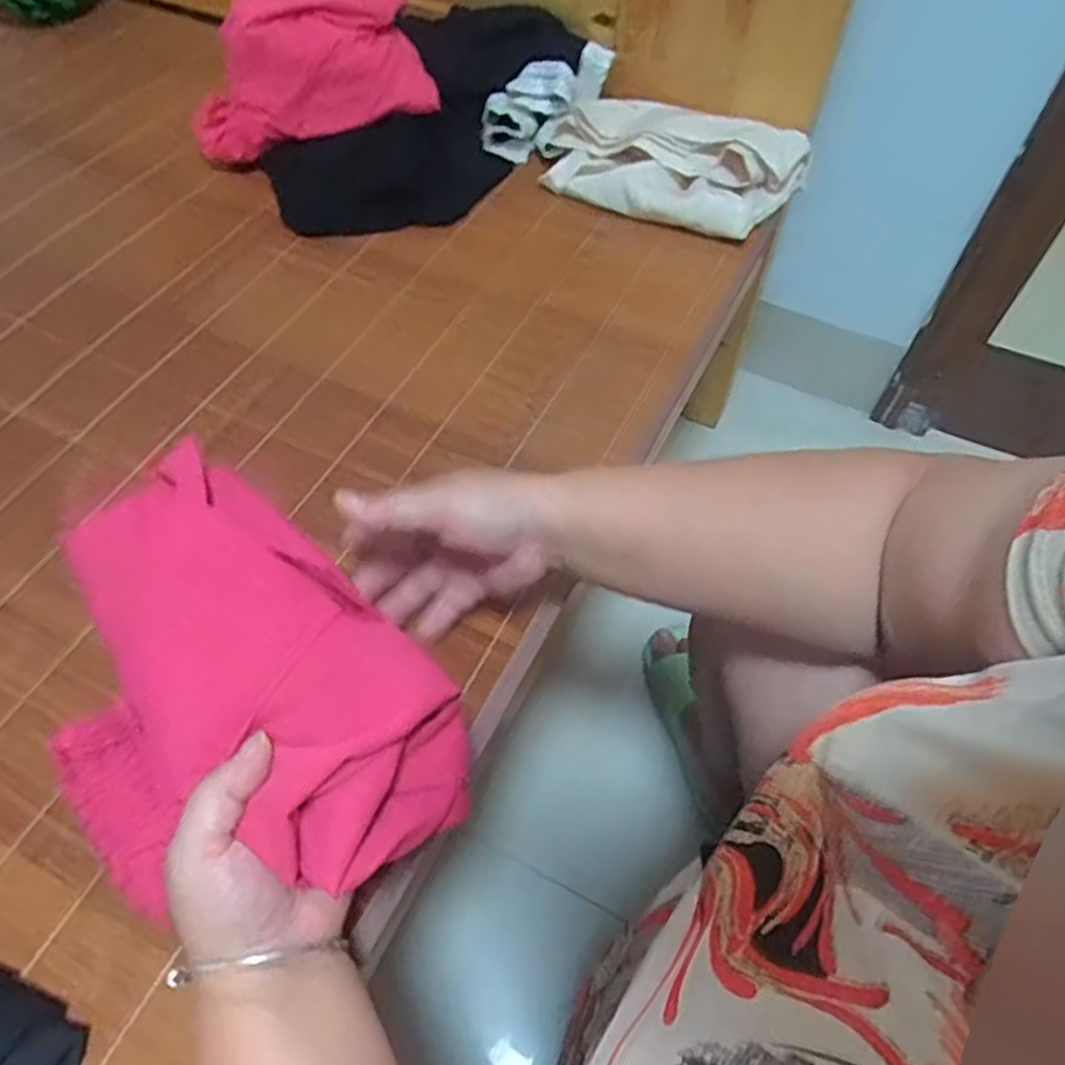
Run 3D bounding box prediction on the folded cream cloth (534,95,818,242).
[{"bbox_3d":[0.138,-0.367,0.752,0.238,0.048,0.130,21,59,15],"label":"folded cream cloth"}]

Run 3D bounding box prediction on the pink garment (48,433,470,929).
[{"bbox_3d":[-0.143,0.087,0.357,0.206,0.103,0.160,37,65,23],"label":"pink garment"}]

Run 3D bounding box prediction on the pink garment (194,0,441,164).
[{"bbox_3d":[-0.223,-0.452,0.762,0.233,0.138,0.097,-20,58,-12],"label":"pink garment"}]

